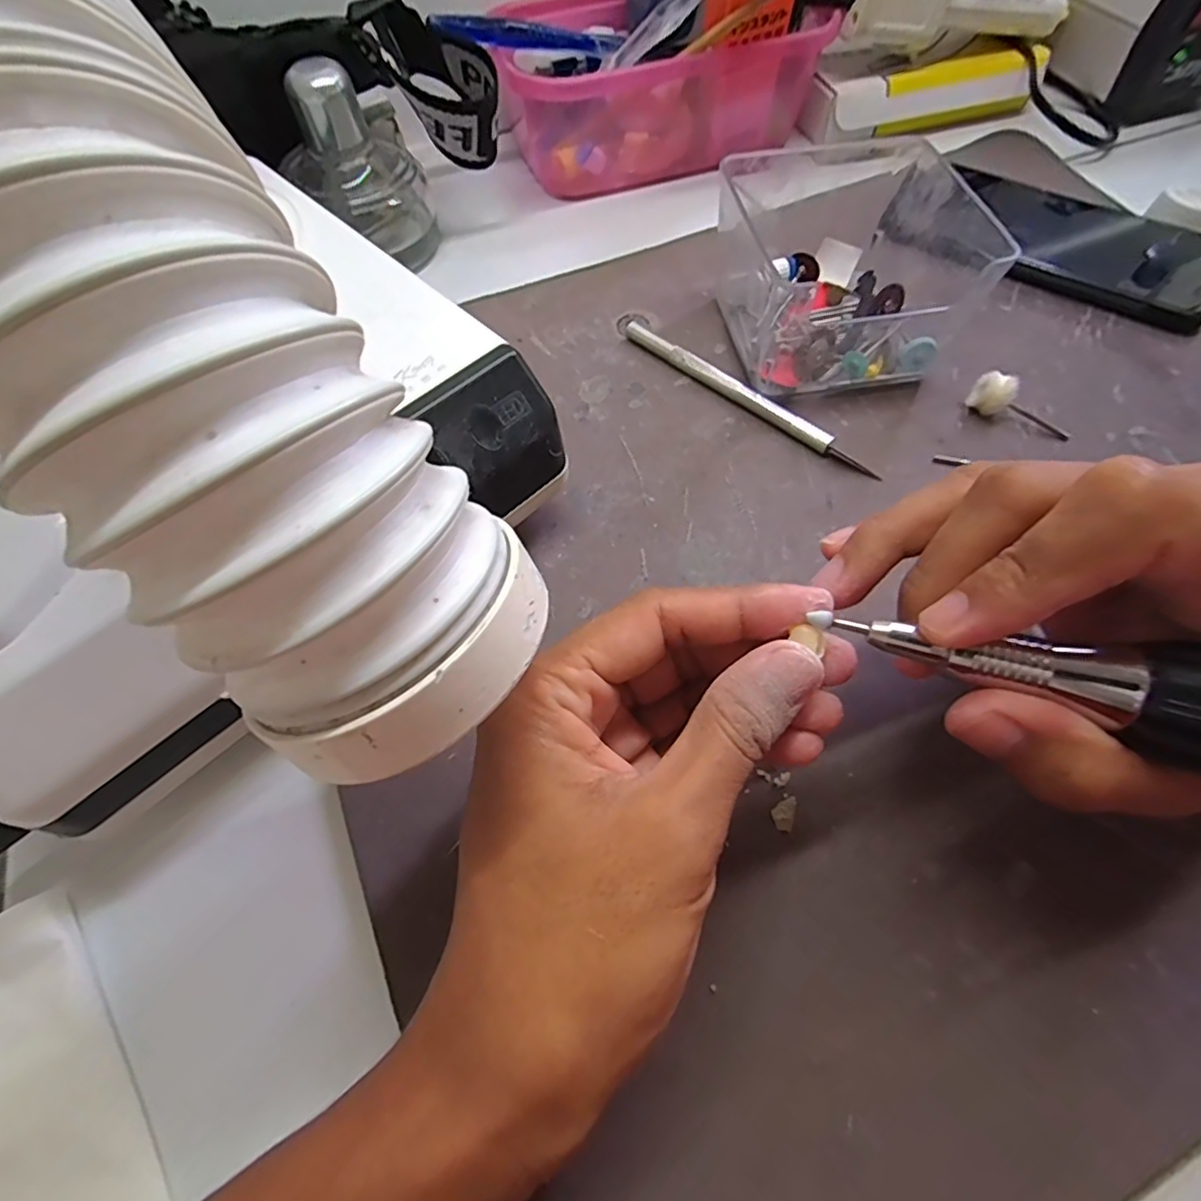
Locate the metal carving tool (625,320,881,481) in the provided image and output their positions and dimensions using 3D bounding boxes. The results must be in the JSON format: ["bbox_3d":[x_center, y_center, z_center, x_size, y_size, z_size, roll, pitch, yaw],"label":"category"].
[{"bbox_3d":[0.064,-0.095,0.272,0.136,0.008,0.007,40,69,19],"label":"metal carving tool"}]

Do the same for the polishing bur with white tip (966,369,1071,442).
[{"bbox_3d":[0.186,-0.084,0.262,0.044,0.016,0.011,34,66,1],"label":"polishing bur with white tip"}]

